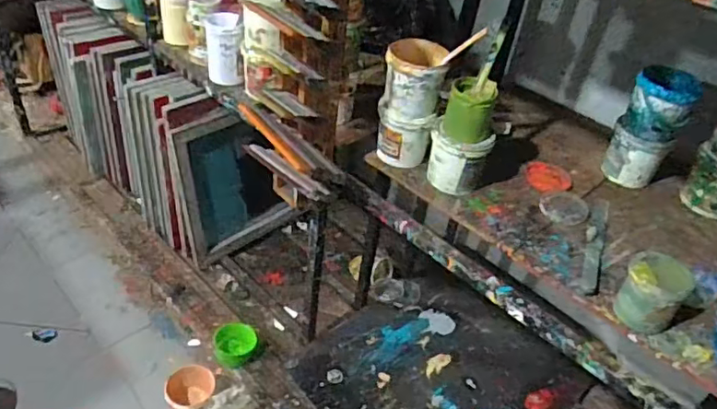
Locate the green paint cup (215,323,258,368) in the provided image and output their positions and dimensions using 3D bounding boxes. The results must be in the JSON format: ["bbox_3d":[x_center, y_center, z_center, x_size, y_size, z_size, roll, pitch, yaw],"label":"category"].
[{"bbox_3d":[-0.345,0.396,1.606,0.113,0.074,0.105,4,41,-3],"label":"green paint cup"}]

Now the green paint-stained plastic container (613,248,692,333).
[{"bbox_3d":[0.479,0.149,0.944,0.079,0.123,0.092,-27,51,-35],"label":"green paint-stained plastic container"}]

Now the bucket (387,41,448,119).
[{"bbox_3d":[0.115,-0.264,1.177,0.119,0.118,0.134,10,39,2],"label":"bucket"}]

